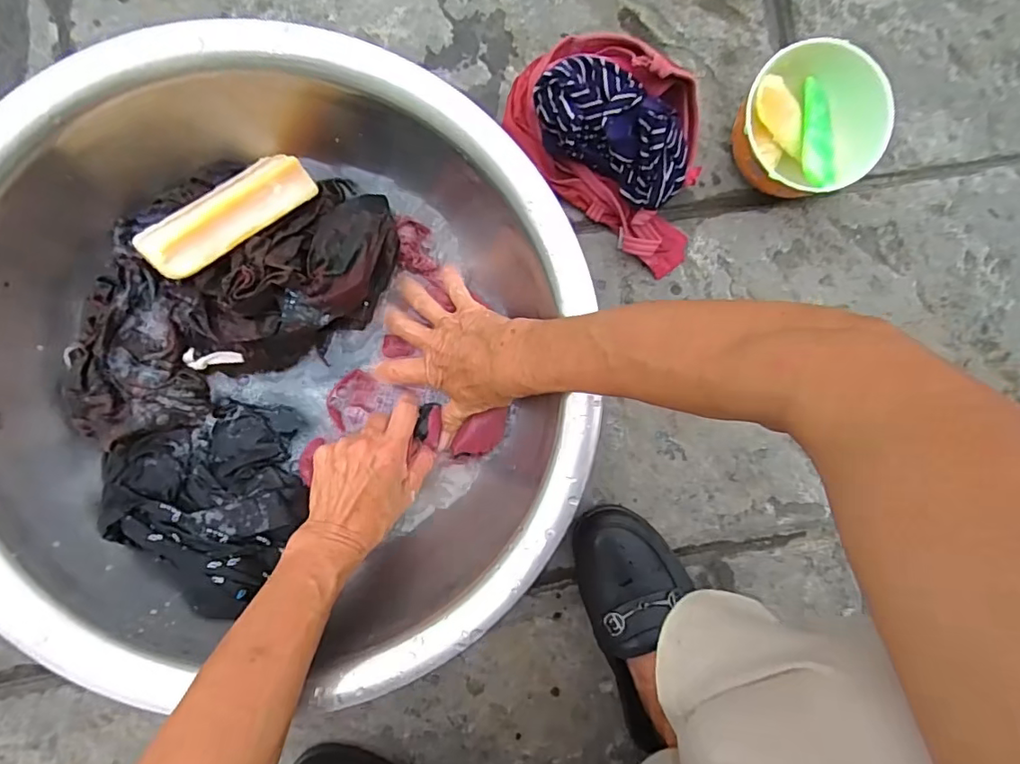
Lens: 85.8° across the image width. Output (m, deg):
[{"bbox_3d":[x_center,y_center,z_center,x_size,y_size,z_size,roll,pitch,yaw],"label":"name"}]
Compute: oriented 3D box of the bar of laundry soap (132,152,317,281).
[{"bbox_3d":[-0.187,-0.113,0.370,0.117,0.021,0.033,-42,97,-21],"label":"bar of laundry soap"}]

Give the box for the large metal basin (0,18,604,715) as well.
[{"bbox_3d":[-0.168,-0.002,0.400,0.386,0.128,0.416,0,94,-6],"label":"large metal basin"}]

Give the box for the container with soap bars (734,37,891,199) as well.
[{"bbox_3d":[0.237,-0.208,0.454,0.113,0.073,0.111,0,94,-6],"label":"container with soap bars"}]

